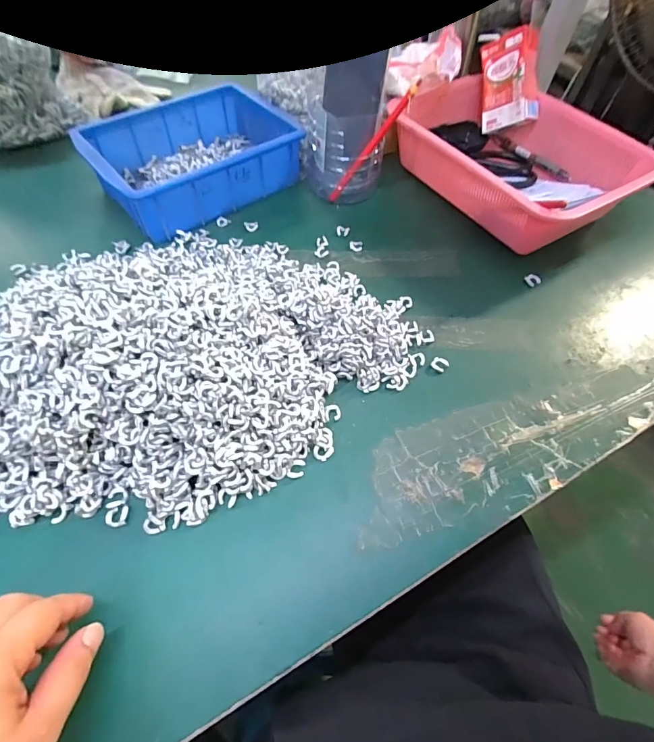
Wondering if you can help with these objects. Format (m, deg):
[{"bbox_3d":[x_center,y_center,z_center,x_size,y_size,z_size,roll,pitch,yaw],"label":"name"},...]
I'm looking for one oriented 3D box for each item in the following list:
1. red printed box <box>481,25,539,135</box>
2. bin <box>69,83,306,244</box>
[{"bbox_3d":[0.250,-0.393,0.547,0.029,0.107,0.067,-24,25,-40],"label":"red printed box"},{"bbox_3d":[-0.172,-0.279,0.523,0.235,0.069,0.171,-34,64,-22],"label":"bin"}]

